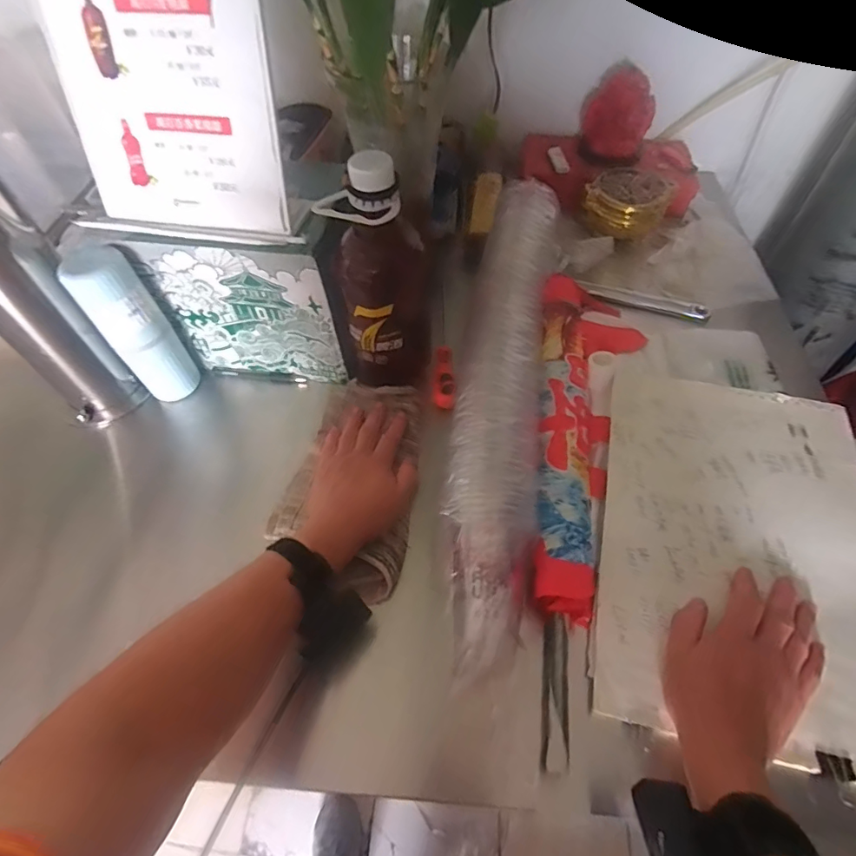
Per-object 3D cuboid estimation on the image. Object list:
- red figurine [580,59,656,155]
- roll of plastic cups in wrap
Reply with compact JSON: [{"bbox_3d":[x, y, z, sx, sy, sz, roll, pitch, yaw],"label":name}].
[{"bbox_3d":[0.316,-0.532,0.810,0.108,0.108,0.081,9,57,8],"label":"red figurine"},{"bbox_3d":[0.087,-0.056,0.557,0.100,0.086,0.612,8,57,7],"label":"roll of plastic cups in wrap"}]

